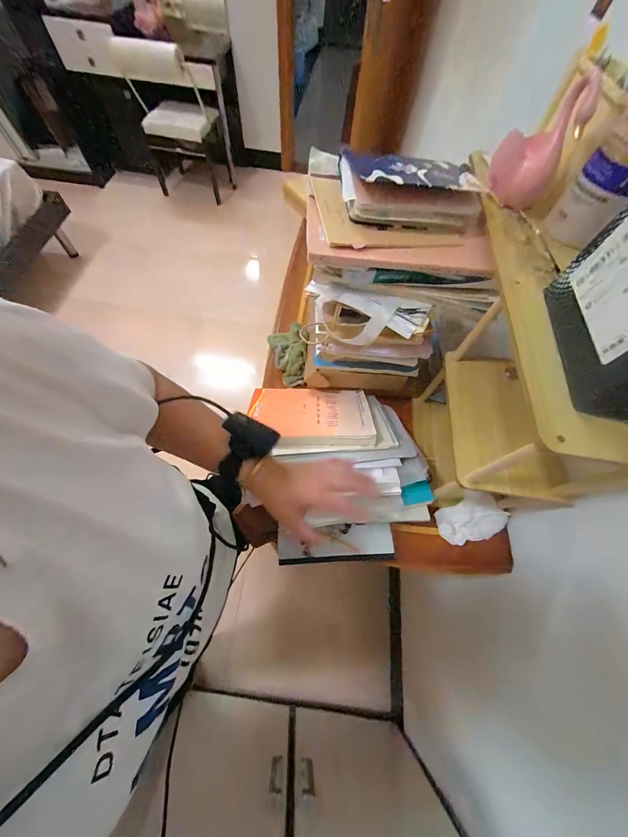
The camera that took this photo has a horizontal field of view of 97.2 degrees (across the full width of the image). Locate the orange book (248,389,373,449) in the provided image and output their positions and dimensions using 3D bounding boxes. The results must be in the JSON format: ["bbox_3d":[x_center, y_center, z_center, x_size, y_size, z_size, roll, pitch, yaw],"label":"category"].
[{"bbox_3d":[-0.010,-0.009,0.547,0.233,0.026,0.162,0,35,1],"label":"orange book"}]

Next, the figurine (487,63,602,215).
[{"bbox_3d":[0.312,-0.386,0.391,0.064,0.119,0.091,-8,67,-7],"label":"figurine"}]

